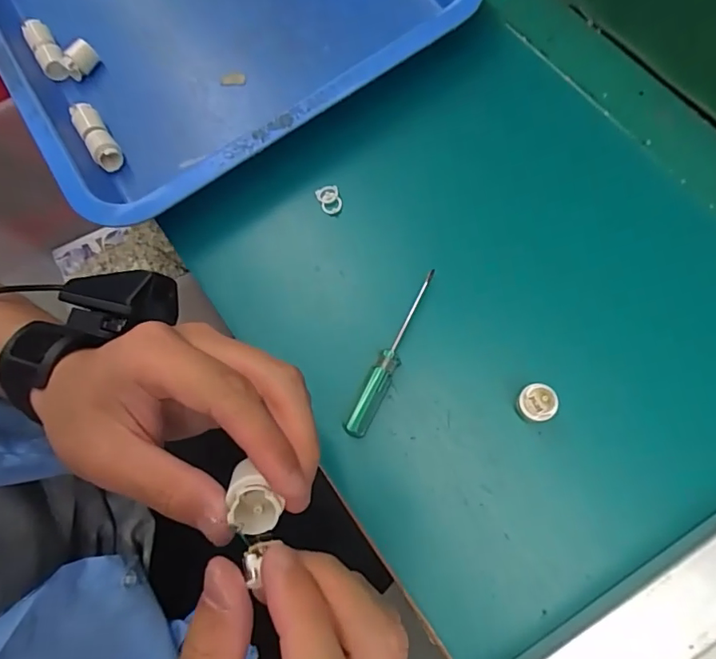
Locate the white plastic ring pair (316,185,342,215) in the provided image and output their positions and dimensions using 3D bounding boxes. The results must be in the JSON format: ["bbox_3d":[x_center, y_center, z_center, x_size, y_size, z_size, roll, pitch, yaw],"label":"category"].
[{"bbox_3d":[-0.021,-0.094,0.373,0.015,0.010,0.021,-24,73,-2],"label":"white plastic ring pair"}]

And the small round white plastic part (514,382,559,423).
[{"bbox_3d":[0.105,0.043,0.303,0.022,0.016,0.021,26,78,13],"label":"small round white plastic part"}]

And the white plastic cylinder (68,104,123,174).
[{"bbox_3d":[-0.201,-0.149,0.395,0.020,0.017,0.055,-32,72,-11],"label":"white plastic cylinder"}]

